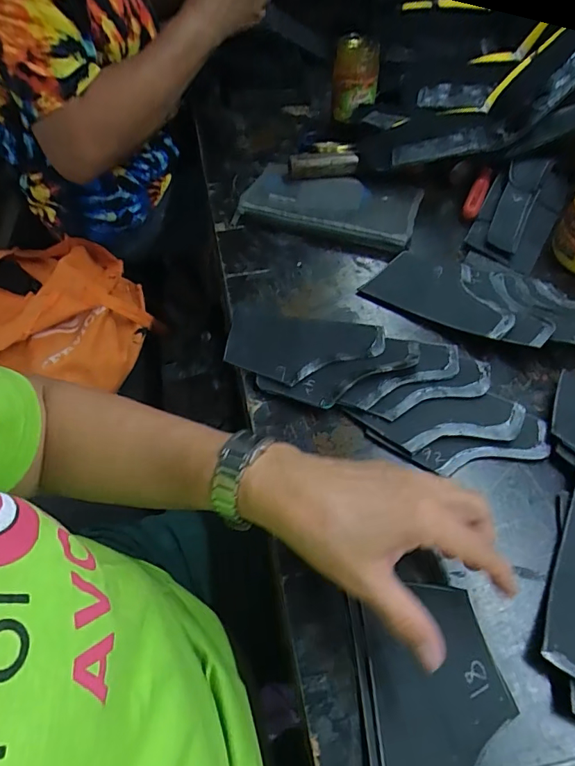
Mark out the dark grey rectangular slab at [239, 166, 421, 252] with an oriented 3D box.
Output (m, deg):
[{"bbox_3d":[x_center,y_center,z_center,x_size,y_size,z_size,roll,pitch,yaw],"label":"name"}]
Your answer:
[{"bbox_3d":[0.053,-0.217,0.557,0.205,0.030,0.102,17,58,13],"label":"dark grey rectangular slab"}]

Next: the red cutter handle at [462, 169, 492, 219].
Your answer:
[{"bbox_3d":[0.230,-0.228,0.559,0.019,0.025,0.078,21,59,16],"label":"red cutter handle"}]

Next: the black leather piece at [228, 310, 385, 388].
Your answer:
[{"bbox_3d":[0.014,-0.034,0.431,0.144,0.007,0.080,5,52,8],"label":"black leather piece"}]

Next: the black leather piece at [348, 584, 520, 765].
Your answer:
[{"bbox_3d":[0.088,0.192,0.267,0.085,0.014,0.132,-5,55,-1],"label":"black leather piece"}]

